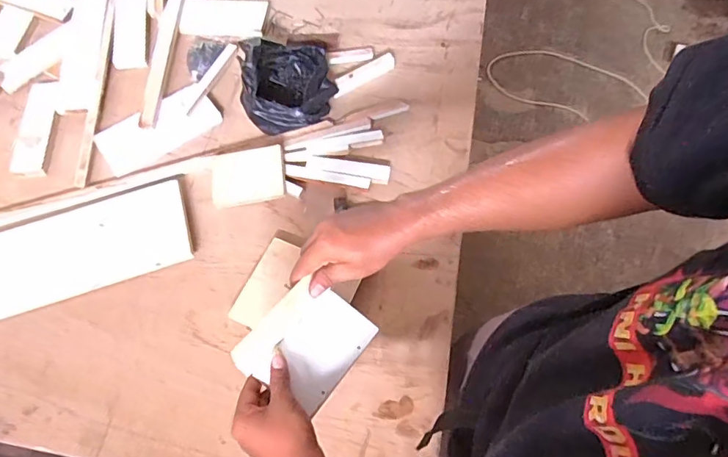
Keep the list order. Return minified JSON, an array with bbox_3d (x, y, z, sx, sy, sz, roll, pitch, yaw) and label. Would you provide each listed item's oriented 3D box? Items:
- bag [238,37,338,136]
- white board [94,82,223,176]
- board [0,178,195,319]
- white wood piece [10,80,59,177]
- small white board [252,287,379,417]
[{"bbox_3d":[-0.145,-0.277,0.923,0.172,0.085,0.173,-11,66,-5],"label":"bag"},{"bbox_3d":[-0.383,-0.192,0.920,0.222,0.021,0.109,-35,70,-14],"label":"white board"},{"bbox_3d":[-0.558,0.059,0.803,0.540,0.021,0.158,-18,66,-8],"label":"board"},{"bbox_3d":[-0.636,-0.203,0.950,0.069,0.014,0.230,-6,65,-2],"label":"white wood piece"},{"bbox_3d":[-0.054,0.146,0.603,0.089,0.010,0.138,37,57,8],"label":"small white board"}]

